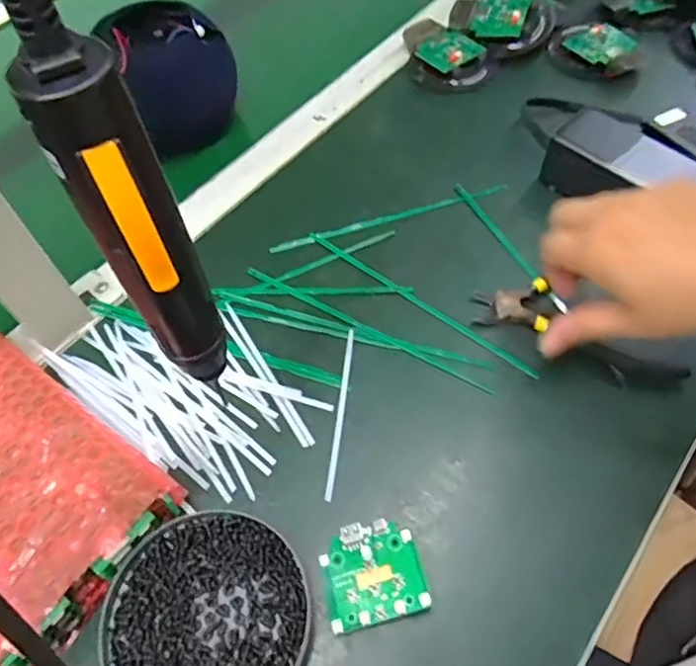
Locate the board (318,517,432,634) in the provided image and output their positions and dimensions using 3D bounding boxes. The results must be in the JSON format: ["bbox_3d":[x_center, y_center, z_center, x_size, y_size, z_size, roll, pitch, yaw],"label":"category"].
[{"bbox_3d":[0.014,0.139,0.340,0.055,0.015,0.055,-11,59,-5],"label":"board"}]

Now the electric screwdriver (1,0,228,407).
[{"bbox_3d":[-0.073,-0.036,0.212,0.032,0.197,0.037,-23,59,-12],"label":"electric screwdriver"}]

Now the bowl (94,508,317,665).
[{"bbox_3d":[-0.078,0.160,0.328,0.114,0.019,0.108,-1,58,1],"label":"bowl"}]

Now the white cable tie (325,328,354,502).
[{"bbox_3d":[-0.006,0.052,0.403,0.005,0.004,0.125,5,59,5],"label":"white cable tie"}]

